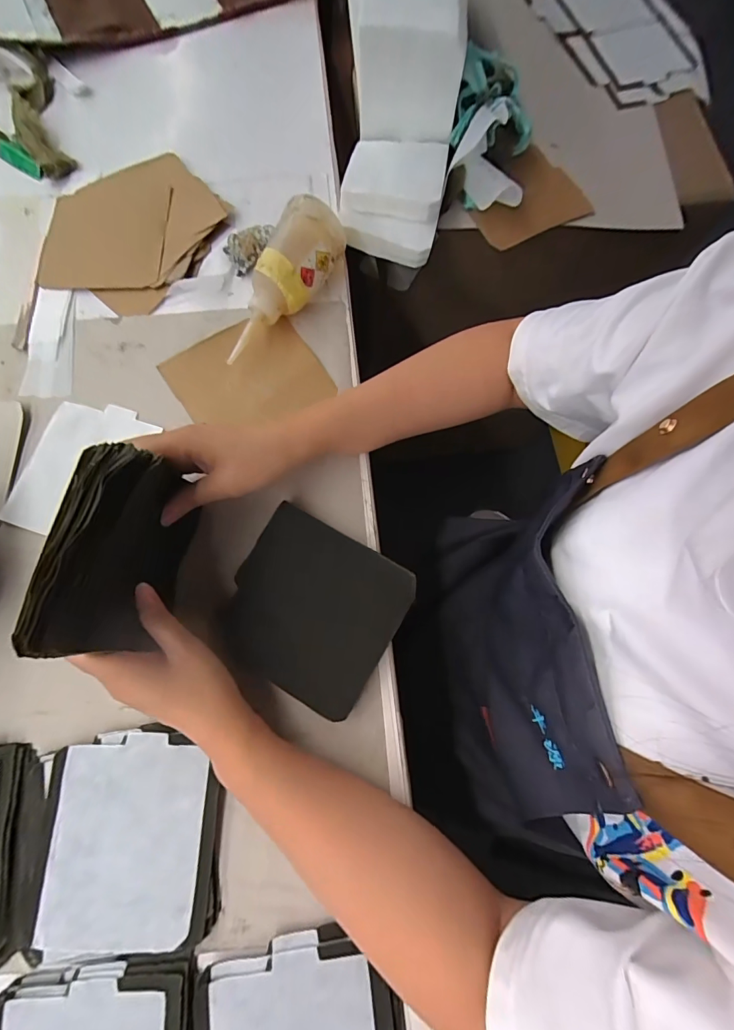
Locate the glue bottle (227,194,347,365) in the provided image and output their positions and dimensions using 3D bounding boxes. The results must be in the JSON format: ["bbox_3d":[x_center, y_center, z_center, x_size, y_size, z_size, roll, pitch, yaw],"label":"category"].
[{"bbox_3d":[-0.083,-0.222,0.406,0.057,0.063,0.168,27,77,8],"label":"glue bottle"}]

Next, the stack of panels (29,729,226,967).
[{"bbox_3d":[-0.175,0.237,0.309,0.128,0.012,0.140,-4,75,0],"label":"stack of panels"}]

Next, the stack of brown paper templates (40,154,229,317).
[{"bbox_3d":[-0.265,-0.319,0.463,0.180,0.022,0.188,24,77,7],"label":"stack of brown paper templates"}]

